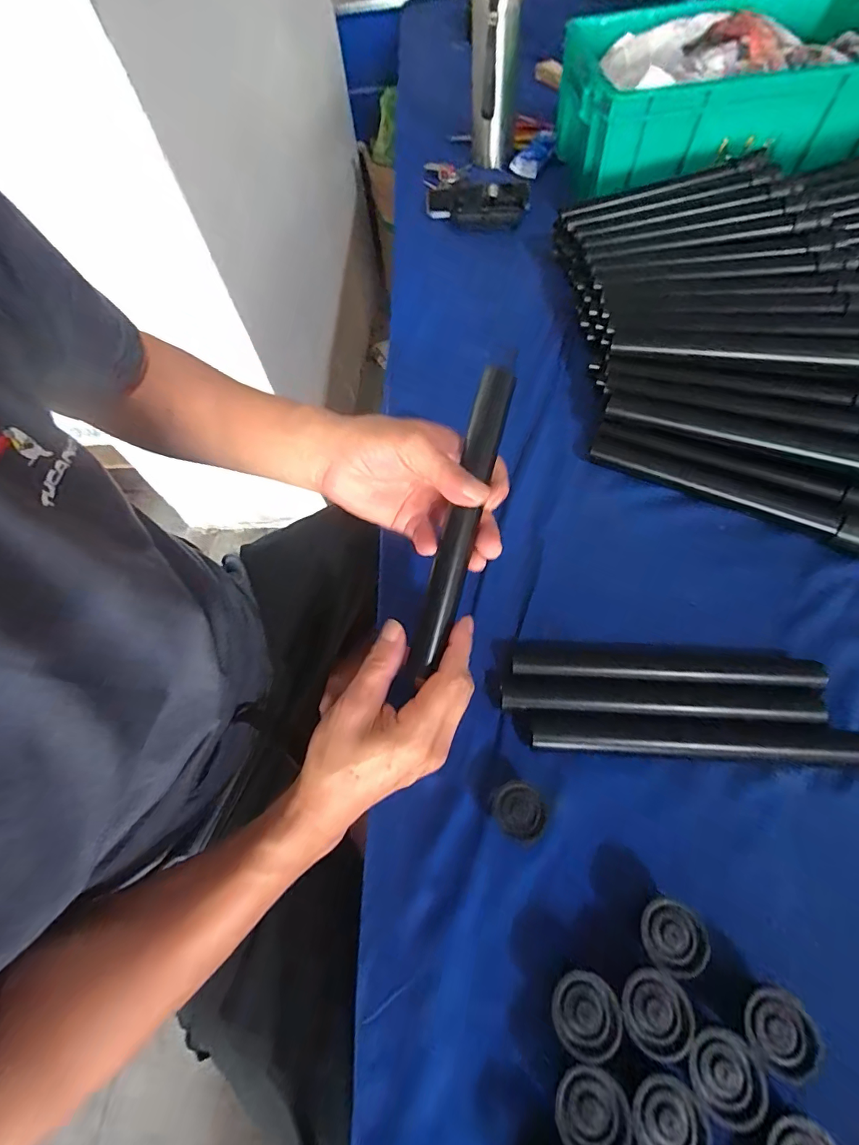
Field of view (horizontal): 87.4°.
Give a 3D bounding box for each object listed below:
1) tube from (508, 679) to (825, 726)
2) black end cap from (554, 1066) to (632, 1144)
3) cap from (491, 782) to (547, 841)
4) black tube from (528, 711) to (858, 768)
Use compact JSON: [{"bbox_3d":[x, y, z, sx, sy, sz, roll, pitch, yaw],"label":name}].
[{"bbox_3d":[0.163,0.096,0.328,0.216,0.018,0.024,1,61,6],"label":"tube"},{"bbox_3d":[0.080,0.268,0.226,0.034,0.025,0.033,-2,61,4],"label":"black end cap"},{"bbox_3d":[0.059,0.158,0.298,0.032,0.018,0.033,-2,61,4],"label":"cap"},{"bbox_3d":[0.181,0.116,0.316,0.214,0.023,0.026,1,61,6],"label":"black tube"}]

